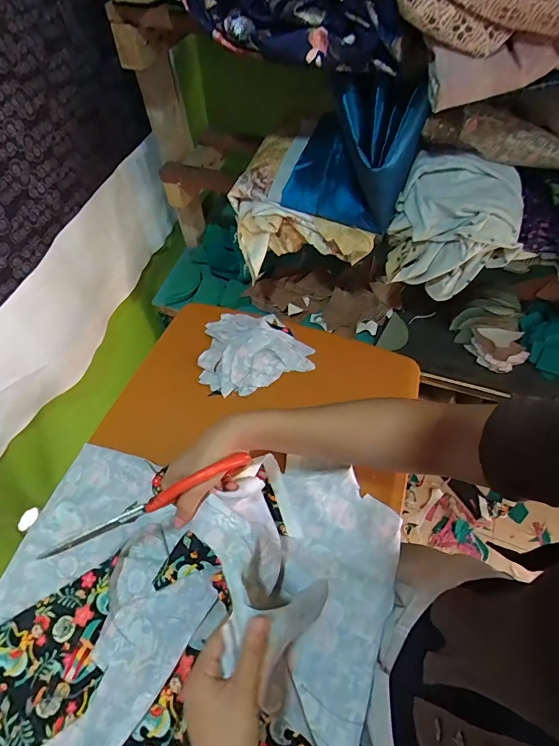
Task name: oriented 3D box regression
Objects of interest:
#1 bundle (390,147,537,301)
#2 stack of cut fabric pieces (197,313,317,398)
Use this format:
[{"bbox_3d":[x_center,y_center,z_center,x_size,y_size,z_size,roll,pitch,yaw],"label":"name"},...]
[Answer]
[{"bbox_3d":[0.281,-0.229,0.646,0.194,0.163,0.127,17,59,12],"label":"bundle"},{"bbox_3d":[-0.057,-0.049,0.741,0.189,0.024,0.172,-23,59,-13],"label":"stack of cut fabric pieces"}]

